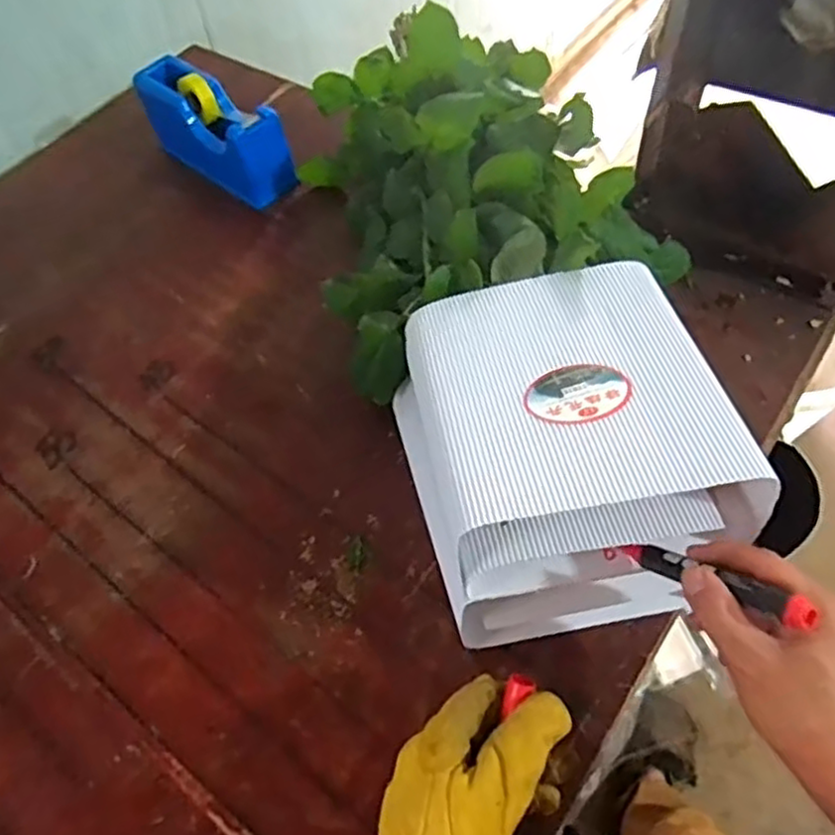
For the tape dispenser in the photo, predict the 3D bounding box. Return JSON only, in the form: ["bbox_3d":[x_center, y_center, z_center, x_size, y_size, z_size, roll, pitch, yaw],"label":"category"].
[{"bbox_3d":[-0.234,-0.334,0.804,0.193,0.105,0.075,33,65,22],"label":"tape dispenser"}]

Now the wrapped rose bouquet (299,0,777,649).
[{"bbox_3d":[0.078,-0.125,0.606,0.288,0.183,0.576,-15,59,-8],"label":"wrapped rose bouquet"}]

